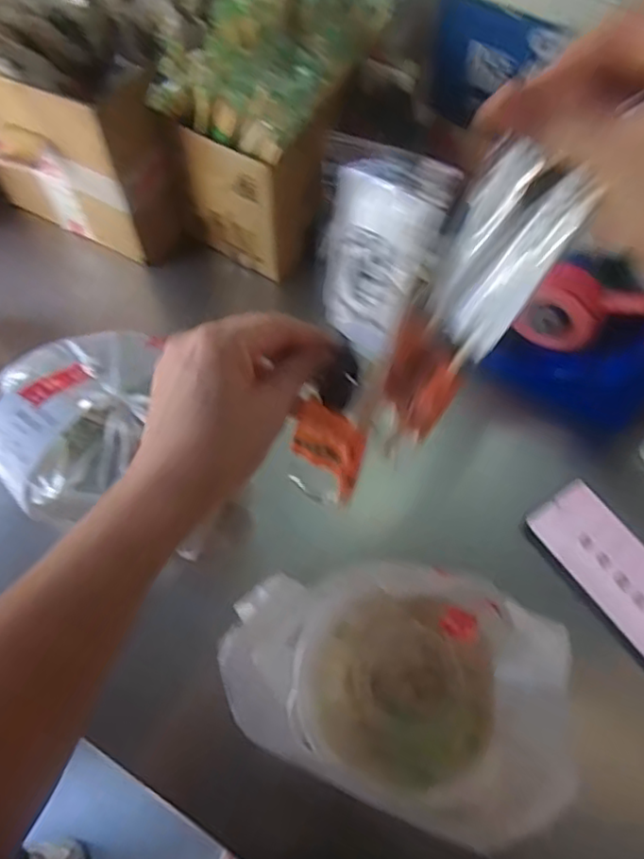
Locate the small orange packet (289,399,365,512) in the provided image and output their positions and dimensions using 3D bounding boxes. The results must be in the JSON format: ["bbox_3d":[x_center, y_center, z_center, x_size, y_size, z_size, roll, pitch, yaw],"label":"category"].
[{"bbox_3d":[0.003,0.017,0.390,0.045,0.071,0.008,27,41,20],"label":"small orange packet"}]

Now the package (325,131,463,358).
[{"bbox_3d":[0.023,-0.083,0.300,0.059,0.096,0.008,39,52,22],"label":"package"}]

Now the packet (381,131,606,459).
[{"bbox_3d":[0.061,-0.048,0.295,0.011,0.156,0.043,-23,63,-35],"label":"packet"}]

